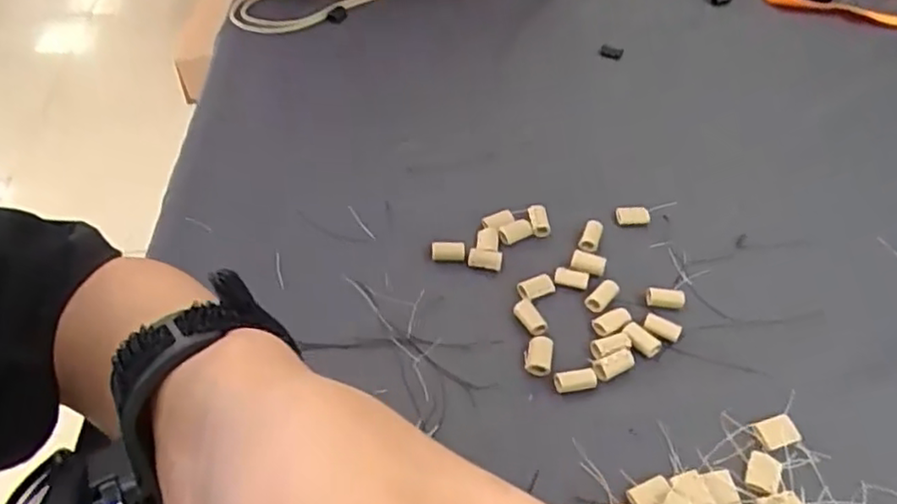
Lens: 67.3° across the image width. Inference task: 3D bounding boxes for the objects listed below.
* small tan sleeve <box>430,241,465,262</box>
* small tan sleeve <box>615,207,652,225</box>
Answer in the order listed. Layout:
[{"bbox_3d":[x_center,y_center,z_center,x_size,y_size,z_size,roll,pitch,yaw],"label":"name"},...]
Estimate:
[{"bbox_3d":[0.000,0.000,0.421,0.021,0.010,0.007,2,44,2],"label":"small tan sleeve"},{"bbox_3d":[0.125,-0.024,0.457,0.024,0.008,0.013,-6,45,-7],"label":"small tan sleeve"}]

